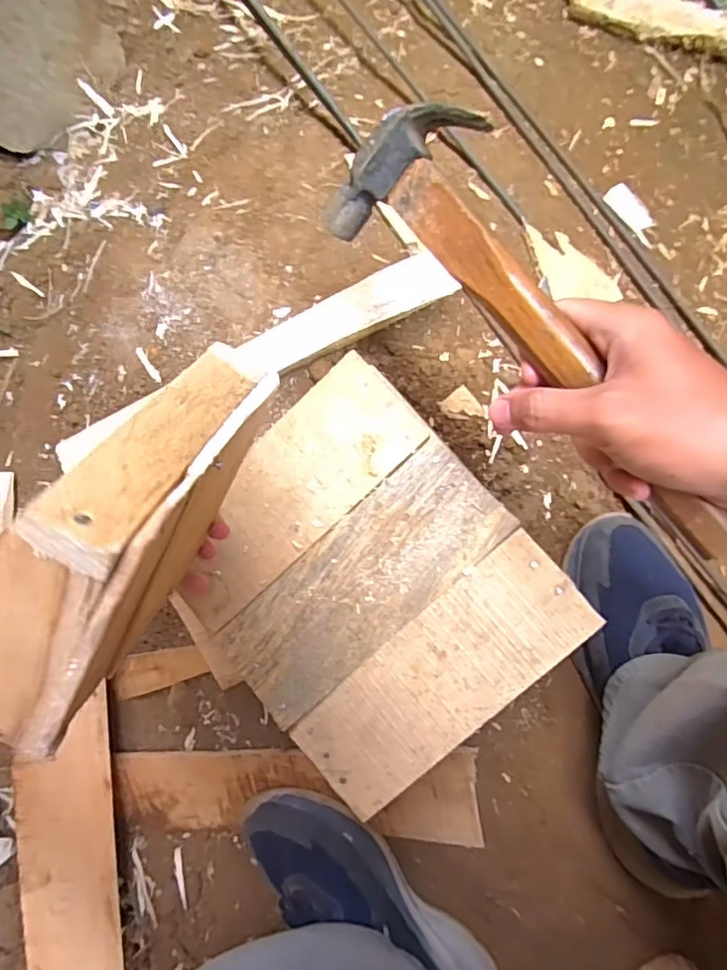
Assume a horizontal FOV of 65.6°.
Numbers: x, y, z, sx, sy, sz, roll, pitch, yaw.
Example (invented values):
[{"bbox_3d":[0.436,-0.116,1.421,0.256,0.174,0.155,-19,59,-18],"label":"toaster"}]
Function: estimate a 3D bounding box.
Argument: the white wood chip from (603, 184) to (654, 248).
[{"bbox_3d":[0.276,-0.275,0.576,0.027,0.010,0.072,-34,77,2],"label":"white wood chip"}]

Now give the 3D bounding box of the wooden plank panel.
[{"bbox_3d":[-0.005,0.078,0.426,0.237,0.020,0.264,-41,87,4],"label":"wooden plank panel"}]

